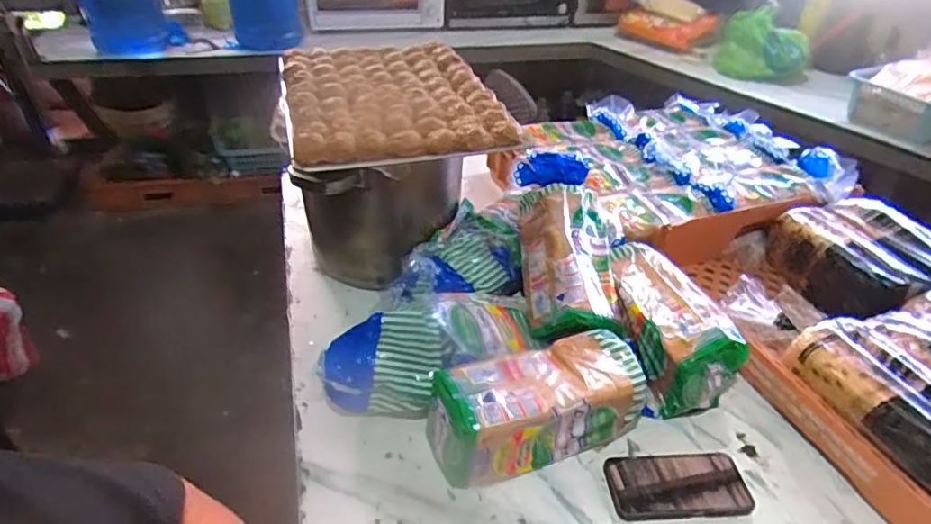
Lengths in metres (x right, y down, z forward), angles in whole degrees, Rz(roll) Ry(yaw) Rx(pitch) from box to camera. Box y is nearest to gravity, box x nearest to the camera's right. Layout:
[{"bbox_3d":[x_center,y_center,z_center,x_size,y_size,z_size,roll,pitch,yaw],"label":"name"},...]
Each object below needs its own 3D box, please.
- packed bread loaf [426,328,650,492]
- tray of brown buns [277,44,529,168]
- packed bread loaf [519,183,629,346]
[{"bbox_3d":[0.093,0.180,0.713,0.274,0.112,0.115,-14,40,-20],"label":"packed bread loaf"},{"bbox_3d":[-0.124,-0.273,0.870,0.312,0.038,0.436,-9,39,-15],"label":"tray of brown buns"},{"bbox_3d":[0.163,-0.001,0.862,0.131,0.094,0.256,-1,58,-4],"label":"packed bread loaf"}]

